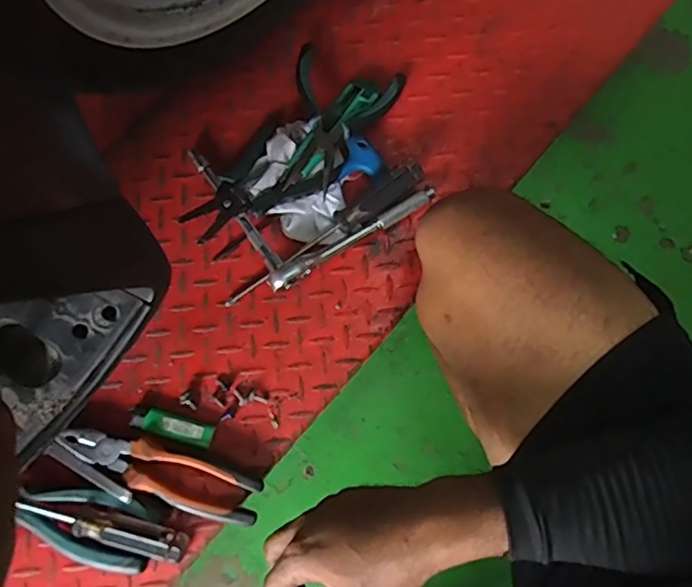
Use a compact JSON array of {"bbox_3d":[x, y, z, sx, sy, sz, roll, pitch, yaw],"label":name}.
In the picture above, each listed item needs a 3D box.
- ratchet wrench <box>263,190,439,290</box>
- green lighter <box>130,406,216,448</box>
[{"bbox_3d":[0.007,-0.058,0.599,0.195,0.033,0.022,-33,81,-6],"label":"ratchet wrench"},{"bbox_3d":[-0.168,0.129,0.566,0.078,0.012,0.024,17,80,2],"label":"green lighter"}]

